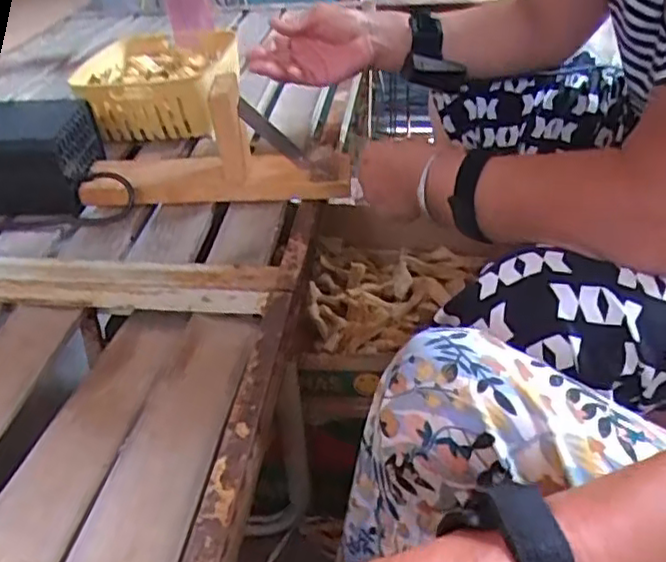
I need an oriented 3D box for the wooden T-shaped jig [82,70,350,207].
[{"bbox_3d":[-0.122,-0.134,0.664,0.270,0.137,0.050,-1,33,0],"label":"wooden T-shaped jig"}]

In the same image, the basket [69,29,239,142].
[{"bbox_3d":[-0.213,-0.238,0.838,0.157,0.099,0.151,4,35,10],"label":"basket"}]

